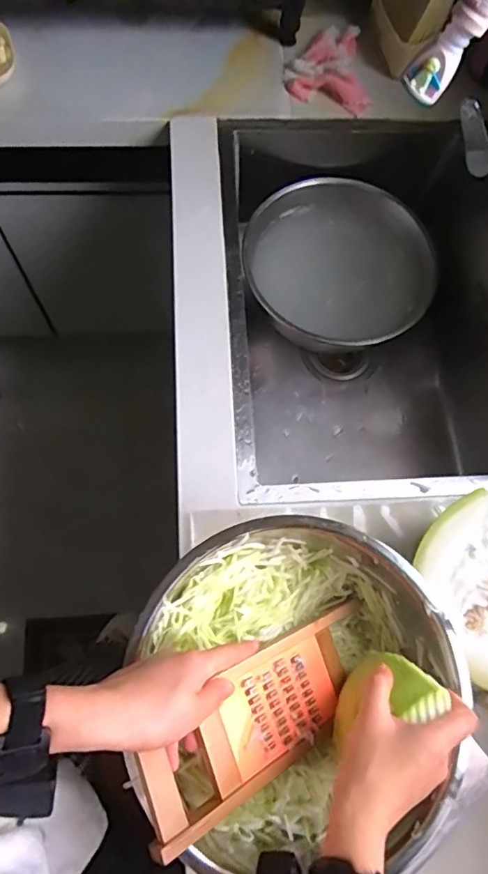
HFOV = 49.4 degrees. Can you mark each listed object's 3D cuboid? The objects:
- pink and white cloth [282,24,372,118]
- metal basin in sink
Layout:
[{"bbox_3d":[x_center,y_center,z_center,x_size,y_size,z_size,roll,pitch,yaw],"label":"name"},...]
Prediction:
[{"bbox_3d":[0.130,-0.598,0.849,0.131,0.034,0.178,-3,71,-3],"label":"pink and white cloth"},{"bbox_3d":[0.152,-0.288,0.893,0.289,0.119,0.274,1,71,-2],"label":"metal basin in sink"}]

